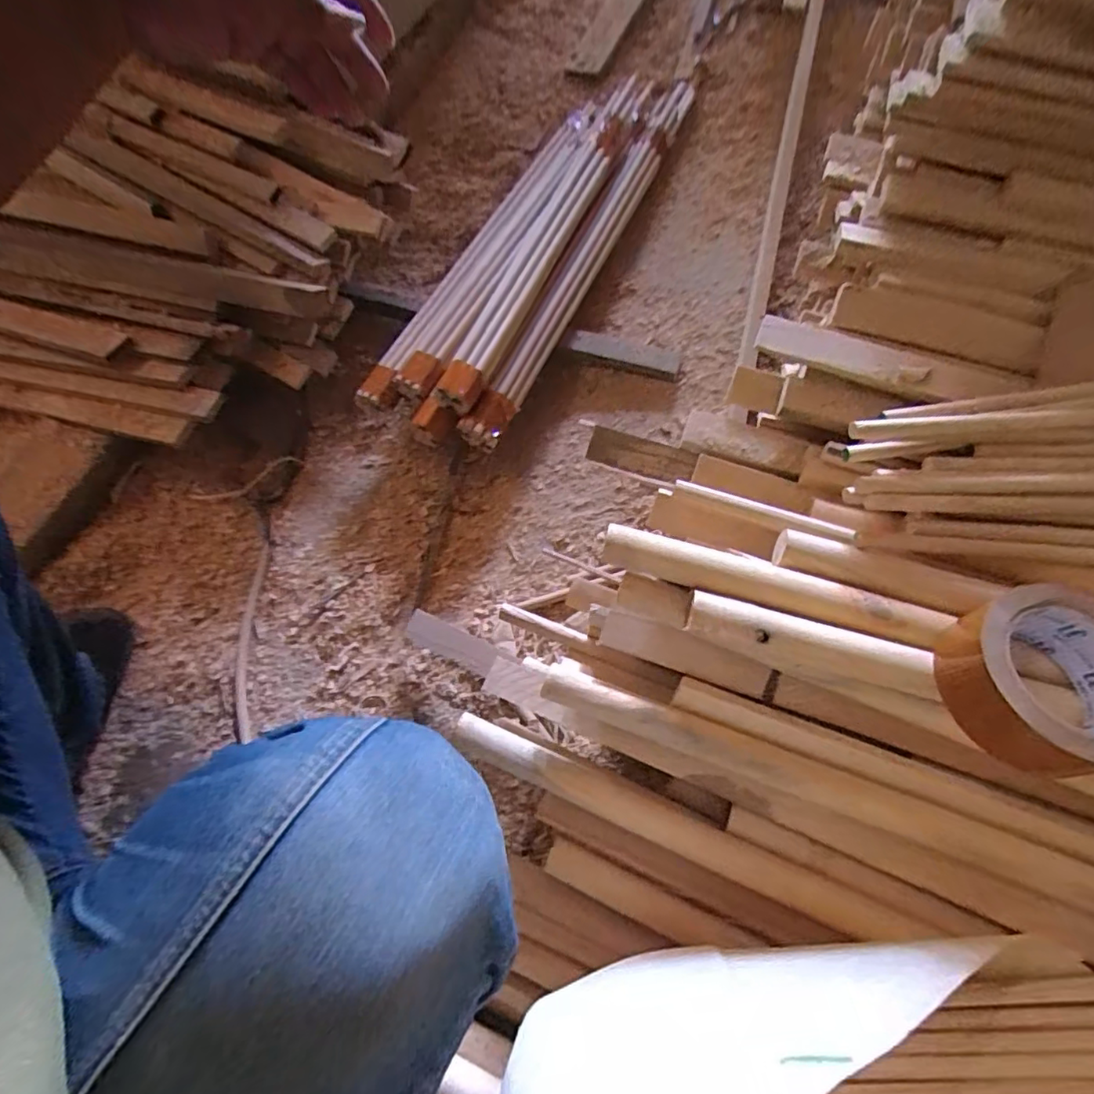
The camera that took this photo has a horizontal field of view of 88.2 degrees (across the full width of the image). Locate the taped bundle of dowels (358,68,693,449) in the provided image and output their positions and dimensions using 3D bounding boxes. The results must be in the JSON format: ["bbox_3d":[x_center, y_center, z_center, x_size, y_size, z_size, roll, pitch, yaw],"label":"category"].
[{"bbox_3d":[-0.005,-0.453,0.794,0.196,0.097,0.696,24,74,10],"label":"taped bundle of dowels"}]

